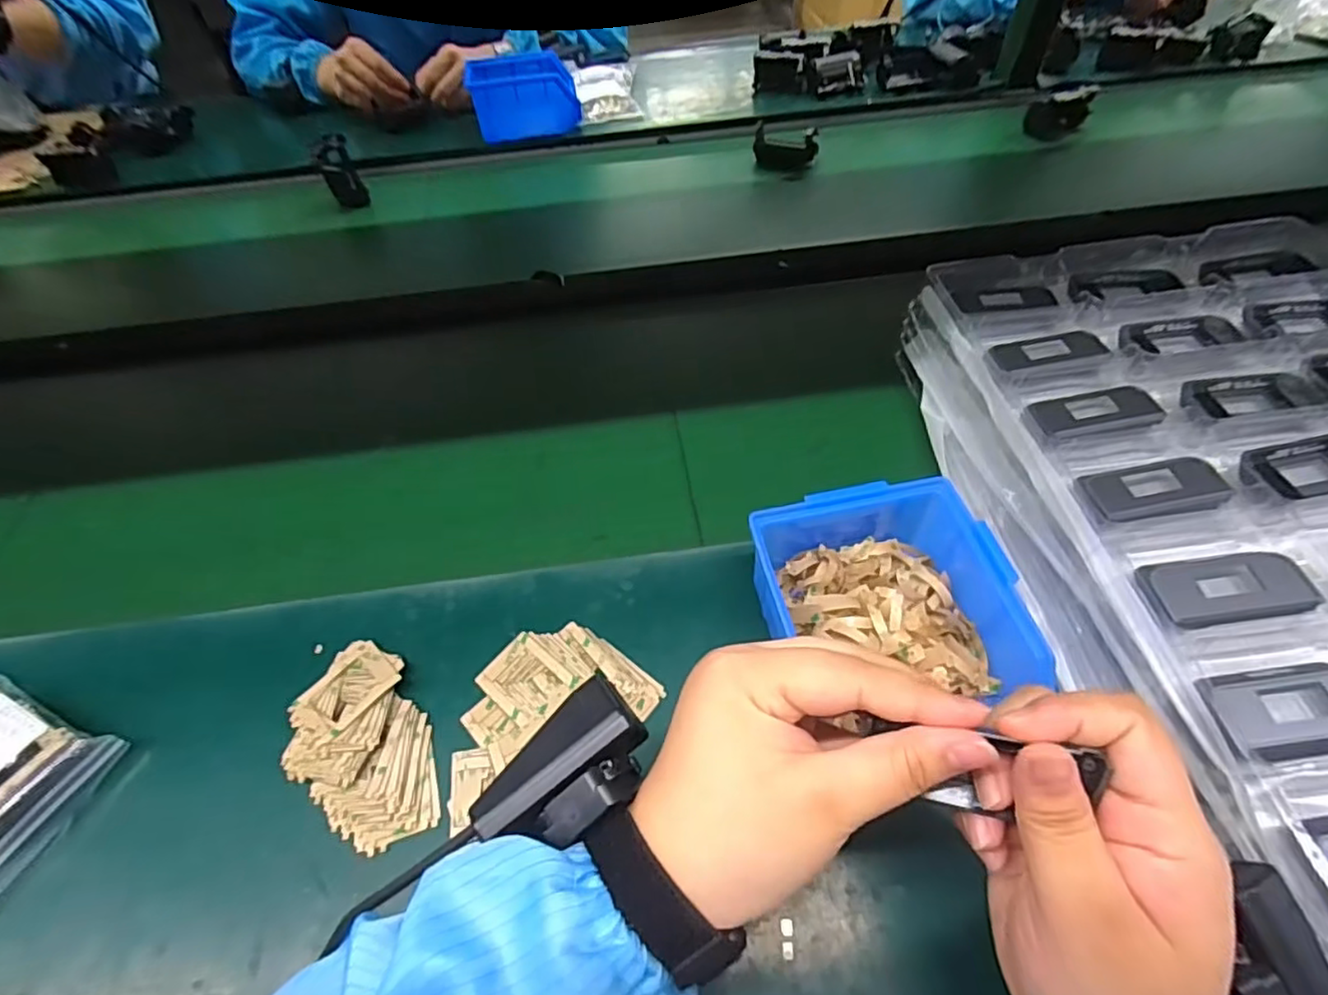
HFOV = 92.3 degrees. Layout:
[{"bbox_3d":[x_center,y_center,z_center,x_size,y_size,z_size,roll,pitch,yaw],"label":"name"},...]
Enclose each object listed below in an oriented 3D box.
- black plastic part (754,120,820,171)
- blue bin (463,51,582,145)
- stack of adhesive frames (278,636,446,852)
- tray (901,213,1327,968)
[{"bbox_3d":[0.144,-0.416,0.758,0.074,0.038,0.035,10,53,12],"label":"black plastic part"},{"bbox_3d":[-0.184,-0.528,0.847,0.135,0.075,0.116,-11,51,-5],"label":"blue bin"},{"bbox_3d":[-0.168,0.137,0.352,0.069,0.011,0.112,-29,58,-16],"label":"stack of adhesive frames"},{"bbox_3d":[0.367,0.021,0.358,0.334,0.063,0.517,-11,55,-4],"label":"tray"}]

